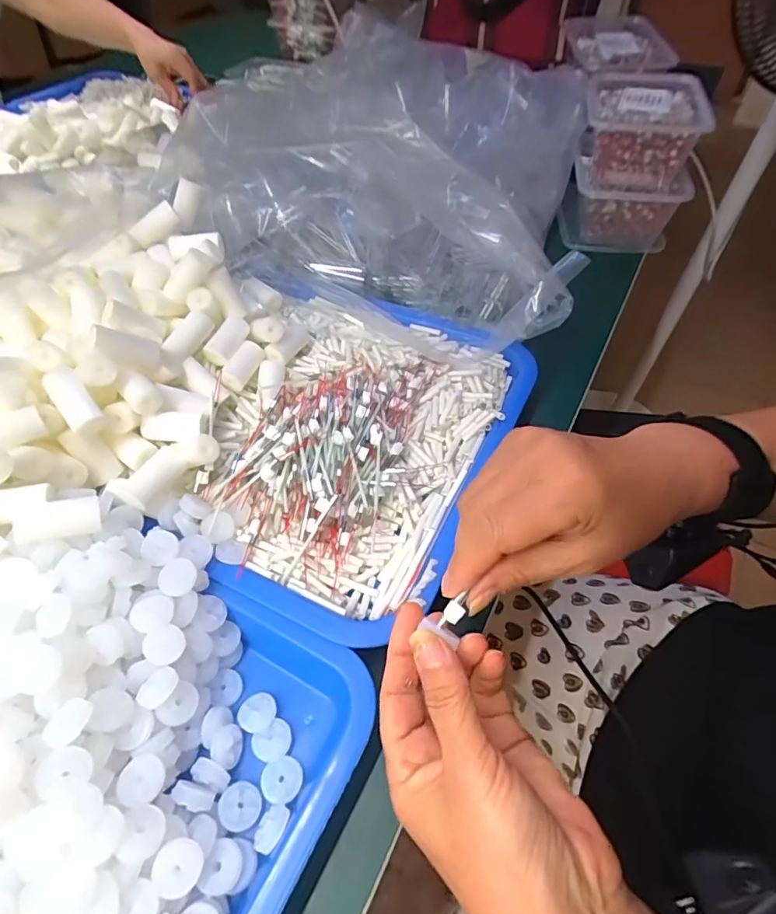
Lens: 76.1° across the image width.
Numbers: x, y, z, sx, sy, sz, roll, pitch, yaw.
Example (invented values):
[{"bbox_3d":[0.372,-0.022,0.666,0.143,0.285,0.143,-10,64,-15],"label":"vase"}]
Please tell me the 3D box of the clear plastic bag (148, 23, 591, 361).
[{"bbox_3d":[0.048,-0.285,0.514,0.324,0.122,0.374,19,55,14],"label":"clear plastic bag"}]

